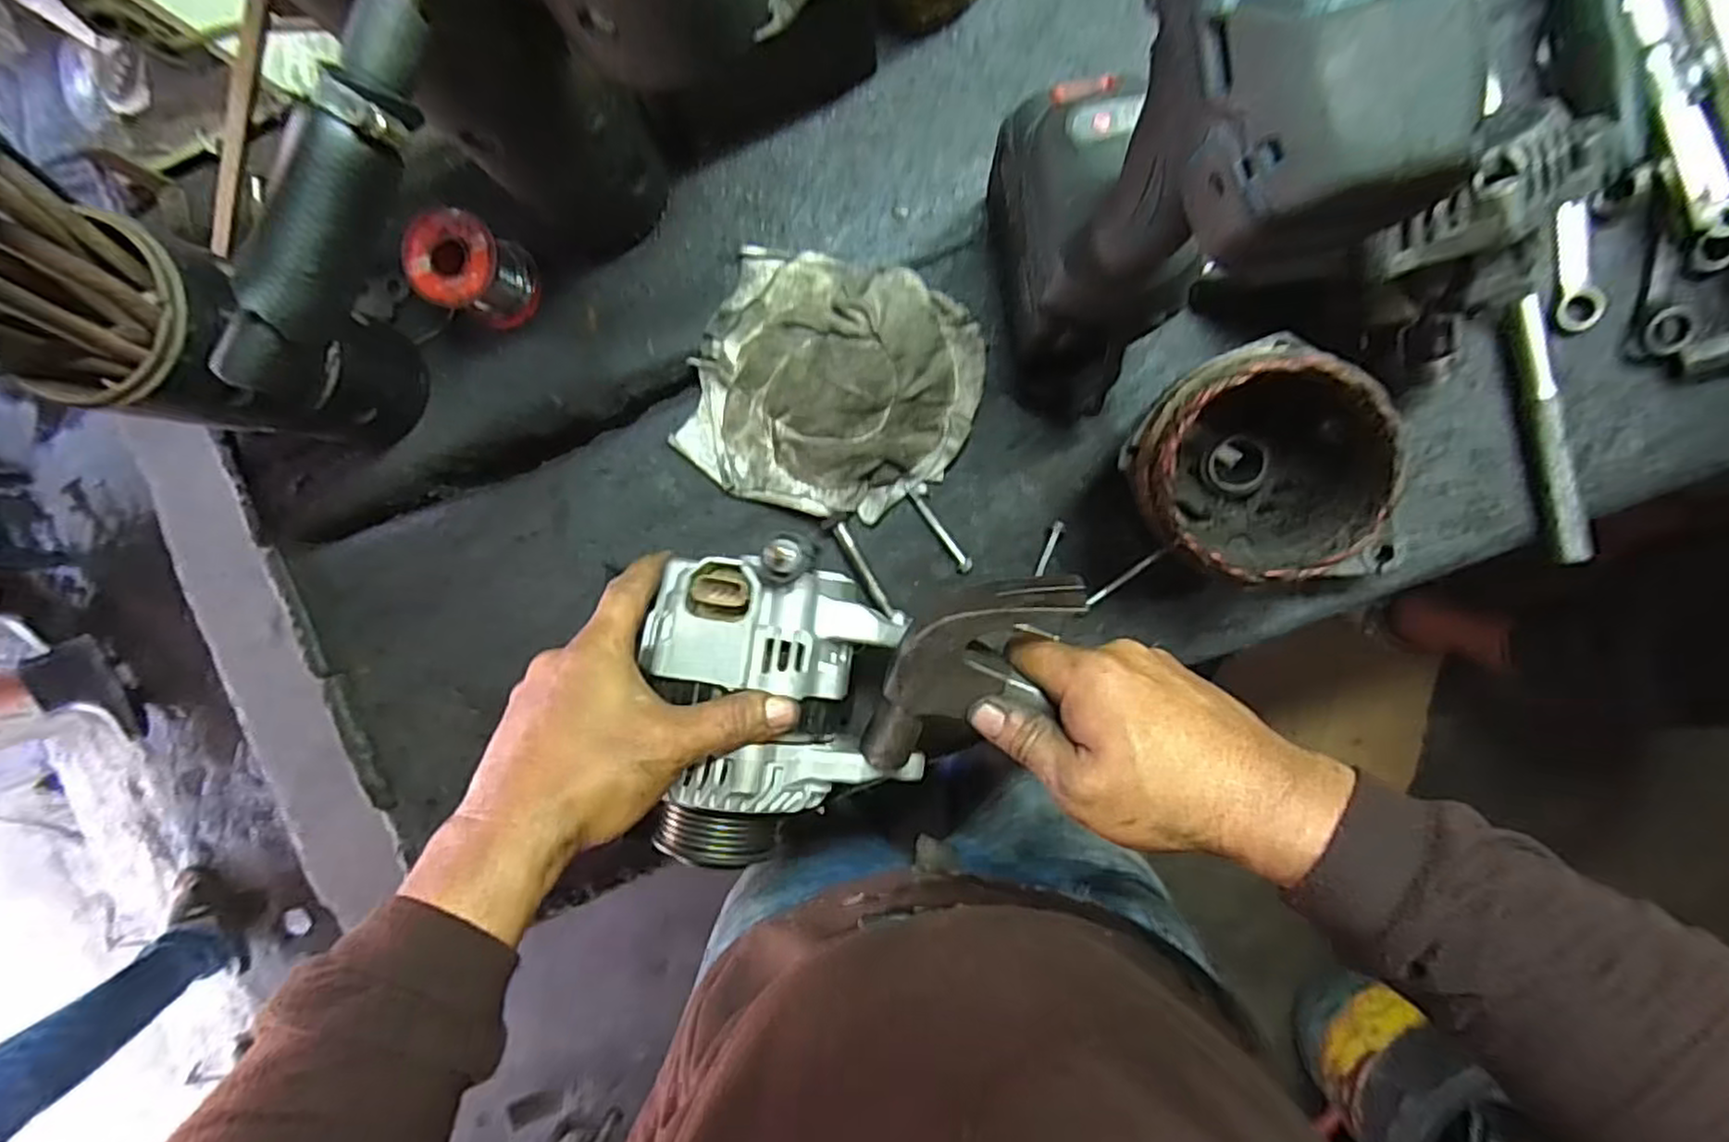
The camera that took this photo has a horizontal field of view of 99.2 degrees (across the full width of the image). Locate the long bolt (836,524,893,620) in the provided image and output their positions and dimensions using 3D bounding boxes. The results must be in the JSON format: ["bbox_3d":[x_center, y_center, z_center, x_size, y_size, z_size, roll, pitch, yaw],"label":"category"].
[{"bbox_3d":[0.000,0.000,0.466,0.008,0.007,0.067,-29,90,5],"label":"long bolt"}]

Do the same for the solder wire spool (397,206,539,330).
[{"bbox_3d":[-0.233,-0.179,0.440,0.048,0.060,0.051,0,93,4],"label":"solder wire spool"}]

